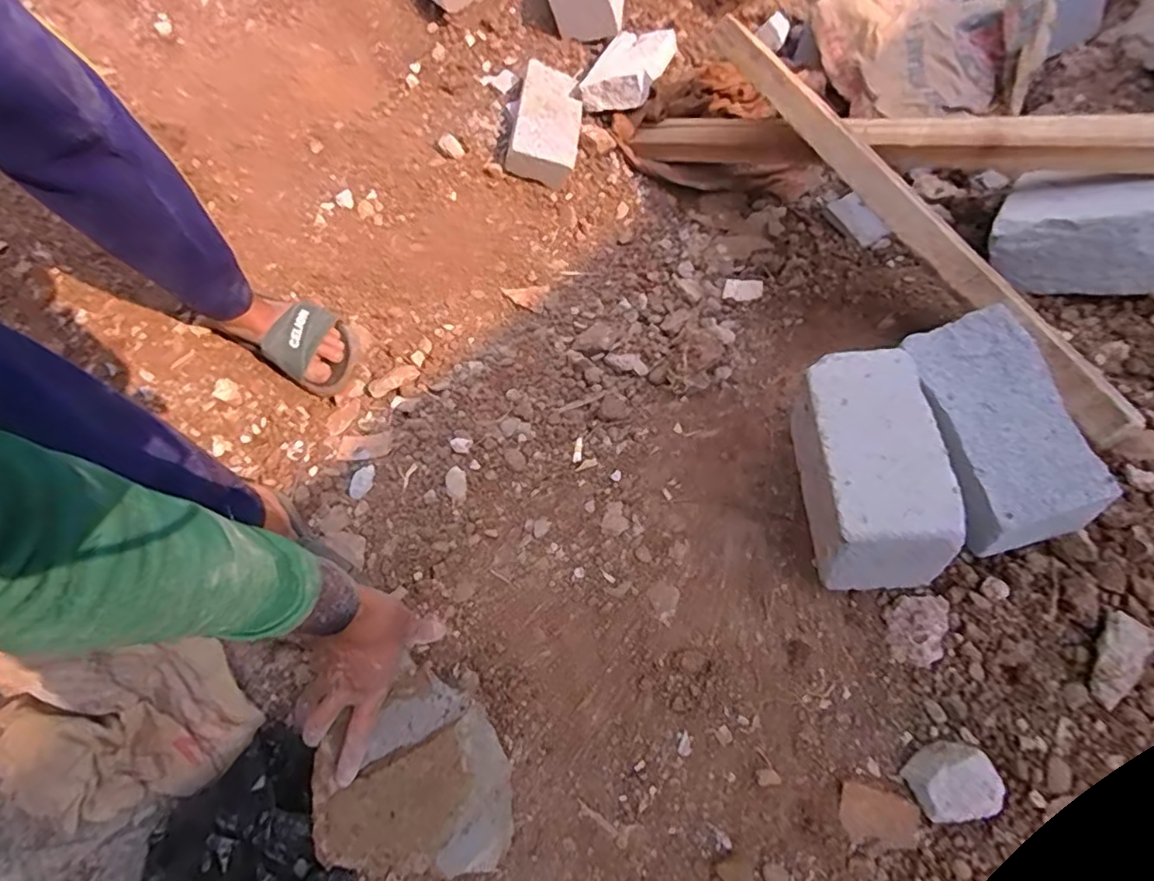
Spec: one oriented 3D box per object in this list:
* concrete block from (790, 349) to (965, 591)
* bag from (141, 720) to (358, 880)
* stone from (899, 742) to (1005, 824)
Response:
[{"bbox_3d":[0.276,0.031,0.584,0.098,0.137,0.200,-3,60,3],"label":"concrete block"},{"bbox_3d":[-0.323,0.380,0.559,0.160,0.096,0.177,-29,62,-12],"label":"bag"},{"bbox_3d":[0.315,0.287,0.498,0.059,0.031,0.054,-2,60,3],"label":"stone"}]

